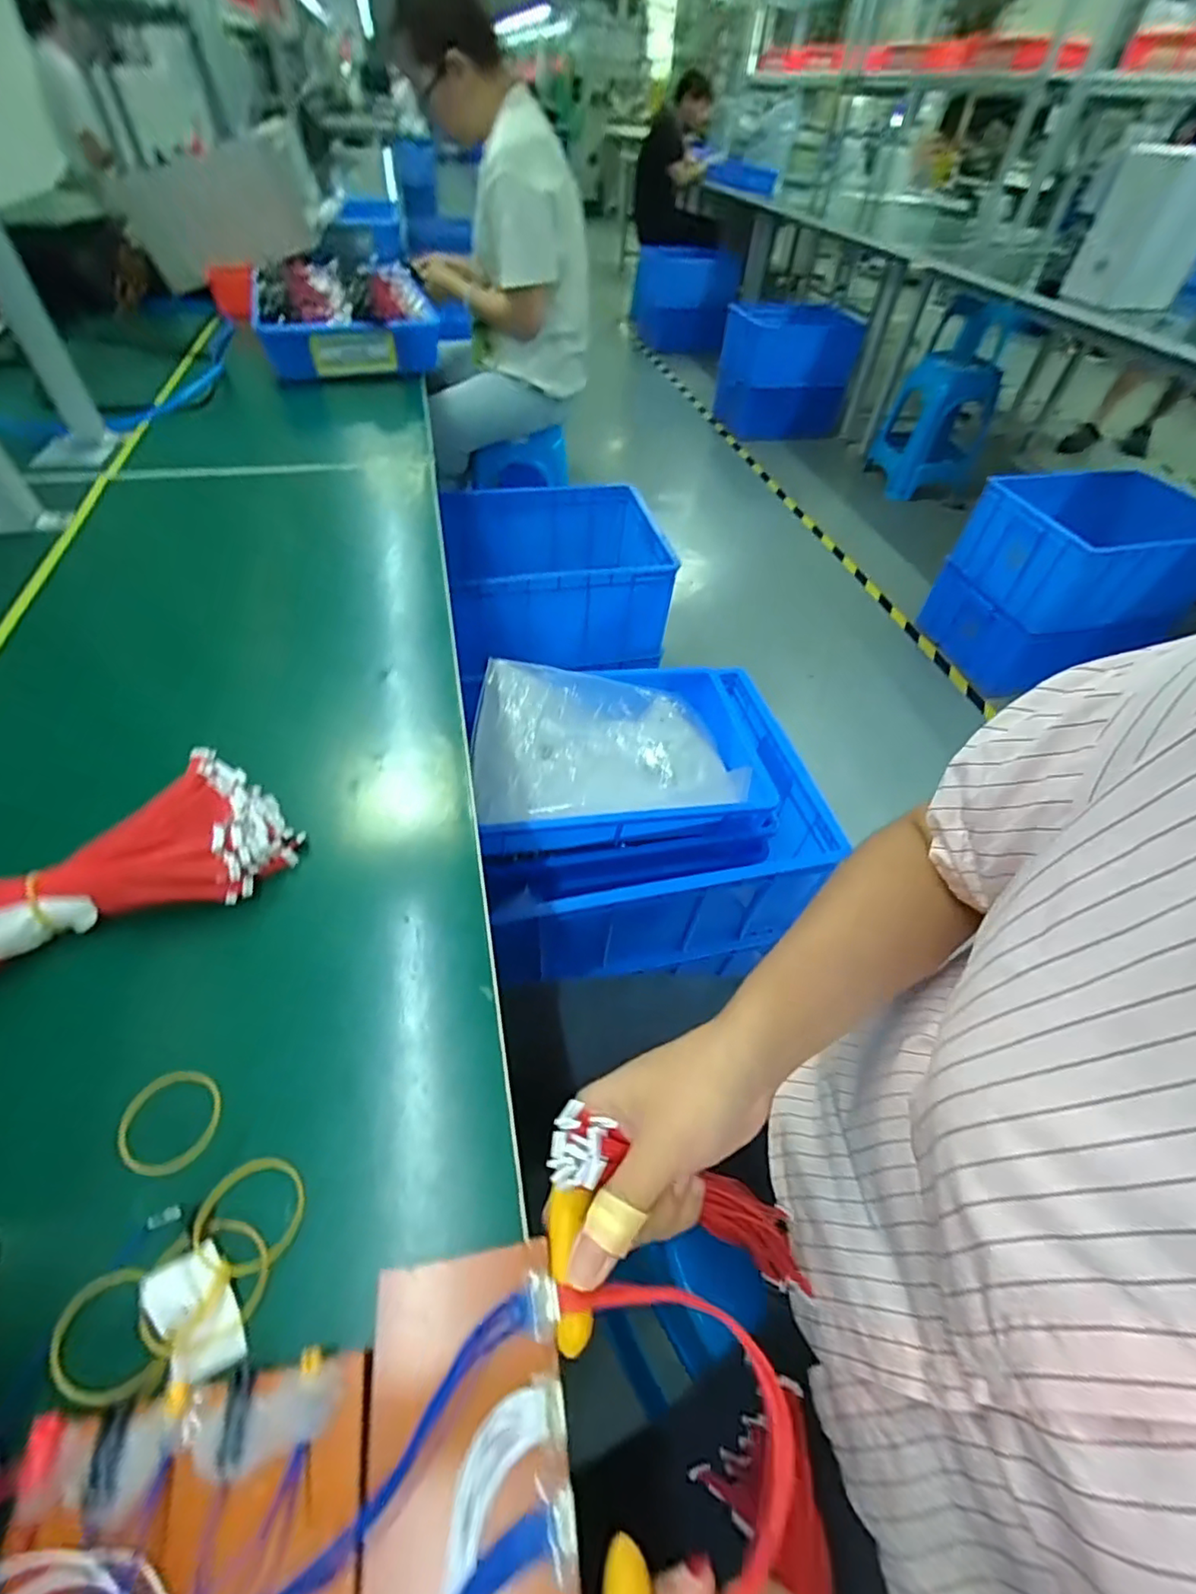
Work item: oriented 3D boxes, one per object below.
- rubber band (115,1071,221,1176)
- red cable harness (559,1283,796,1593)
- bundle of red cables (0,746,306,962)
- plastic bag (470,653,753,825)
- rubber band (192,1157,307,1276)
[{"bbox_3d":[-0.217,0.164,0.294,0.044,0.008,0.045,7,49,-8],"label":"rubber band"},{"bbox_3d":[0.034,0.249,0.230,0.088,0.023,0.094,-7,51,-9],"label":"red cable harness"},{"bbox_3d":[-0.329,0.048,0.347,0.255,0.044,0.103,-24,56,-22],"label":"bundle of red cables"},{"bbox_3d":[0.012,-0.069,0.813,0.357,0.101,0.256,-2,51,-5],"label":"plastic bag"},{"bbox_3d":[-0.160,0.192,0.269,0.045,0.005,0.044,9,37,-7],"label":"rubber band"}]

